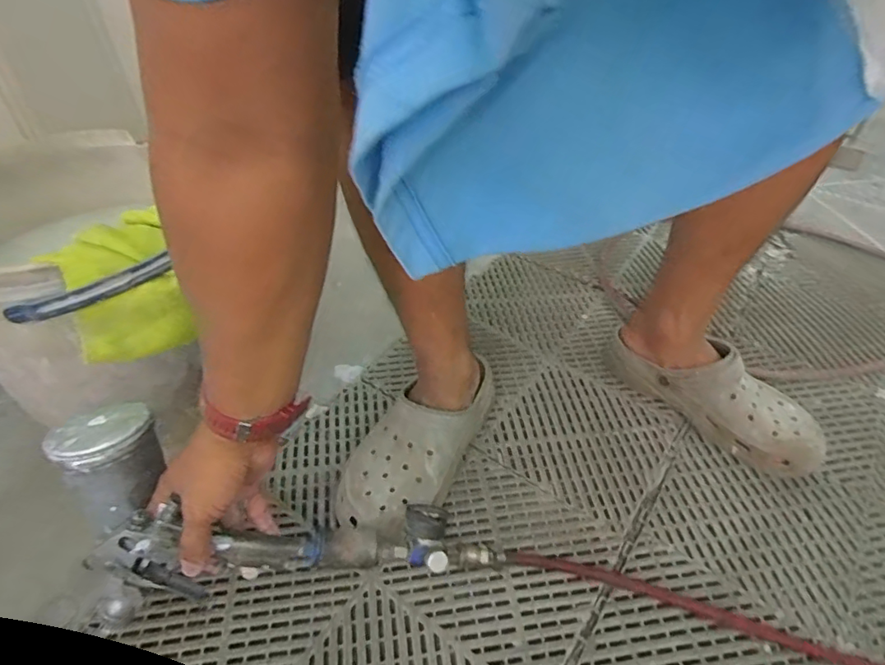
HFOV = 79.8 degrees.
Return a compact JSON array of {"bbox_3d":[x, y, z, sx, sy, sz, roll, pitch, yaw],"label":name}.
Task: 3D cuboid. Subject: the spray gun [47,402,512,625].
[{"bbox_3d":[-0.151,0.198,0.494,0.399,0.139,0.128,19,41,-13],"label":"spray gun"}]

